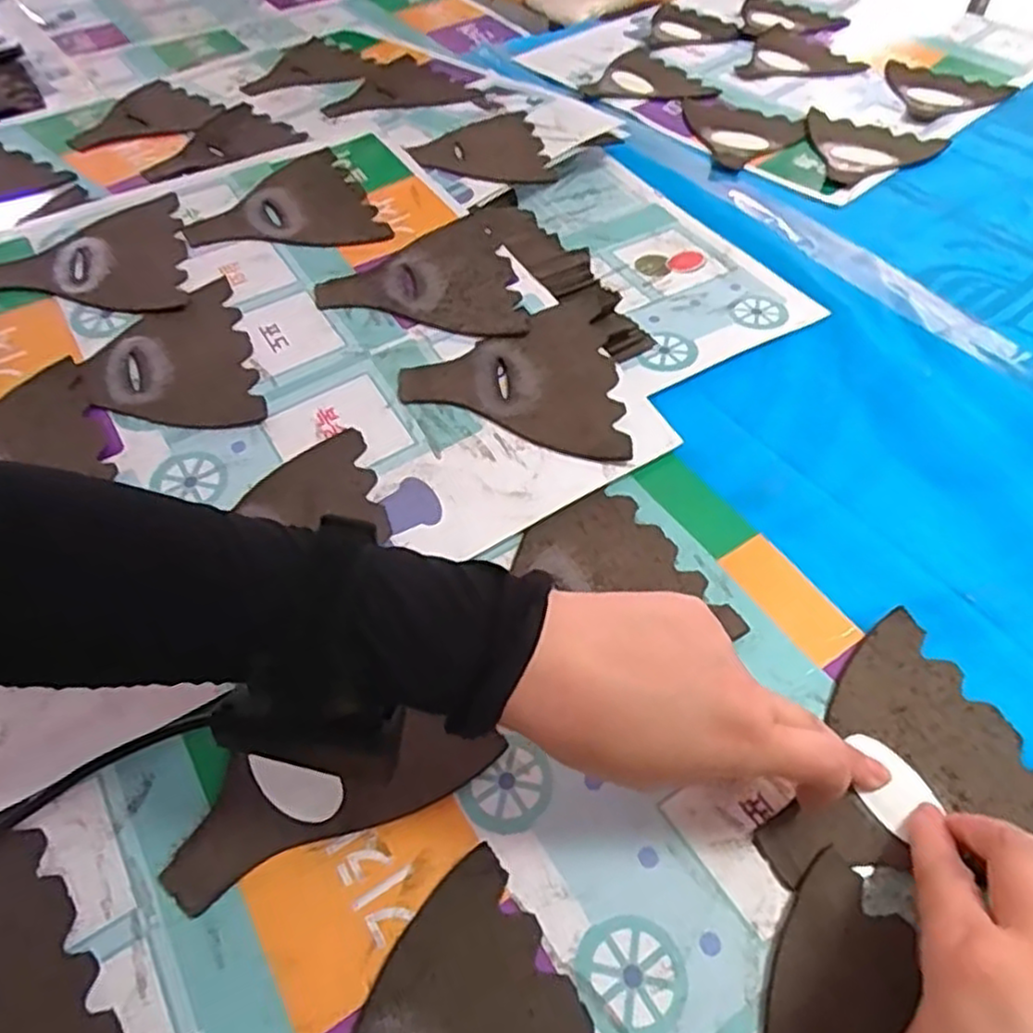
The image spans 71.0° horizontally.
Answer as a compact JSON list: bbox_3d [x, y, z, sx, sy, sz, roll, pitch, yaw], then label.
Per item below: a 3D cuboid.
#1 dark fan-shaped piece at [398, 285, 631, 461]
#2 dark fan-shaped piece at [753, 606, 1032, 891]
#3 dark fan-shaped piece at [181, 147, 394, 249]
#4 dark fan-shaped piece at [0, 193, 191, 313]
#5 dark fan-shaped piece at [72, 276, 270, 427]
[{"bbox_3d":[-0.004,-0.083,0.431,0.123,0.006,0.122,-5,63,-5],"label":"dark fan-shaped piece"},{"bbox_3d":[0.157,0.113,0.302,0.125,0.004,0.118,-22,56,-14],"label":"dark fan-shaped piece"},{"bbox_3d":[-0.165,-0.212,0.506,0.124,0.009,0.118,-21,55,-15],"label":"dark fan-shaped piece"},{"bbox_3d":[-0.281,-0.162,0.470,0.122,0.006,0.120,-17,57,-11],"label":"dark fan-shaped piece"},{"bbox_3d":[-0.208,-0.091,0.431,0.096,0.011,0.118,-17,54,-12],"label":"dark fan-shaped piece"}]

